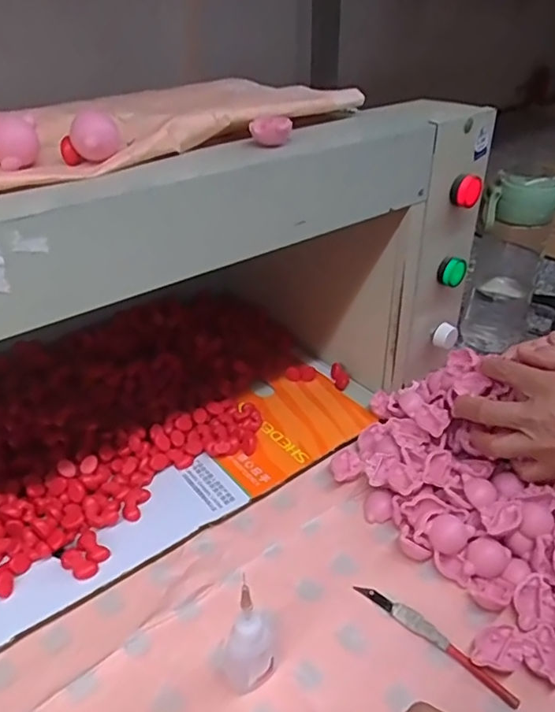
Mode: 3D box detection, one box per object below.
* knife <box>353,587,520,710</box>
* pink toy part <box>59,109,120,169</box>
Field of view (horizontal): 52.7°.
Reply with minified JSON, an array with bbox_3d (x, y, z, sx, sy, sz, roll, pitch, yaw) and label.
[{"bbox_3d":[0.107,0.193,0.384,0.119,0.005,0.013,28,42,35],"label":"knife"},{"bbox_3d":[-0.116,-0.134,0.344,0.029,0.028,0.023,19,41,24],"label":"pink toy part"}]

